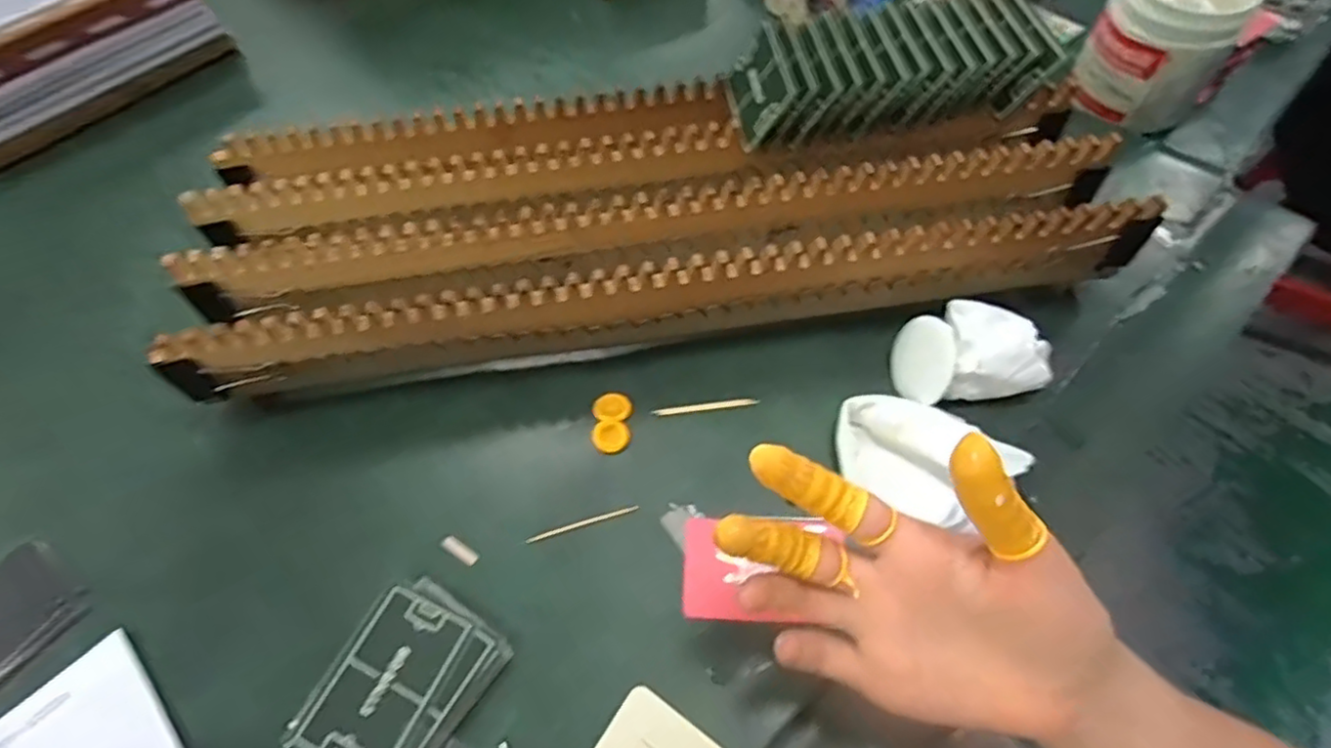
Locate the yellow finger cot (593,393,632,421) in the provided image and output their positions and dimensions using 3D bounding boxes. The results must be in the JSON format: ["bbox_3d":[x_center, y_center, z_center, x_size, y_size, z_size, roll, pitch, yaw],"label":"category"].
[{"bbox_3d":[-0.033,0.021,0.416,0.023,0.005,0.020,0,58,3],"label":"yellow finger cot"}]

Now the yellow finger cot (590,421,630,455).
[{"bbox_3d":[-0.033,0.039,0.404,0.022,0.006,0.020,-1,58,2],"label":"yellow finger cot"}]

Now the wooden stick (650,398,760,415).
[{"bbox_3d":[0.025,0.020,0.413,0.065,0.004,0.005,-5,58,0],"label":"wooden stick"}]

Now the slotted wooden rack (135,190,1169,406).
[{"bbox_3d":[-0.001,-0.055,0.415,0.556,0.083,0.067,-7,58,-1],"label":"slotted wooden rack"}]

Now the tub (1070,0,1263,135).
[{"bbox_3d":[0.396,-0.267,0.530,0.097,0.093,0.081,32,65,21],"label":"tub"}]

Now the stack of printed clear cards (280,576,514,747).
[{"bbox_3d":[-0.132,0.155,0.331,0.070,0.009,0.092,30,64,20],"label":"stack of printed clear cards"}]

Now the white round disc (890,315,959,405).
[{"bbox_3d":[0.152,-0.009,0.393,0.008,0.049,0.041,3,12,-31],"label":"white round disc"}]

